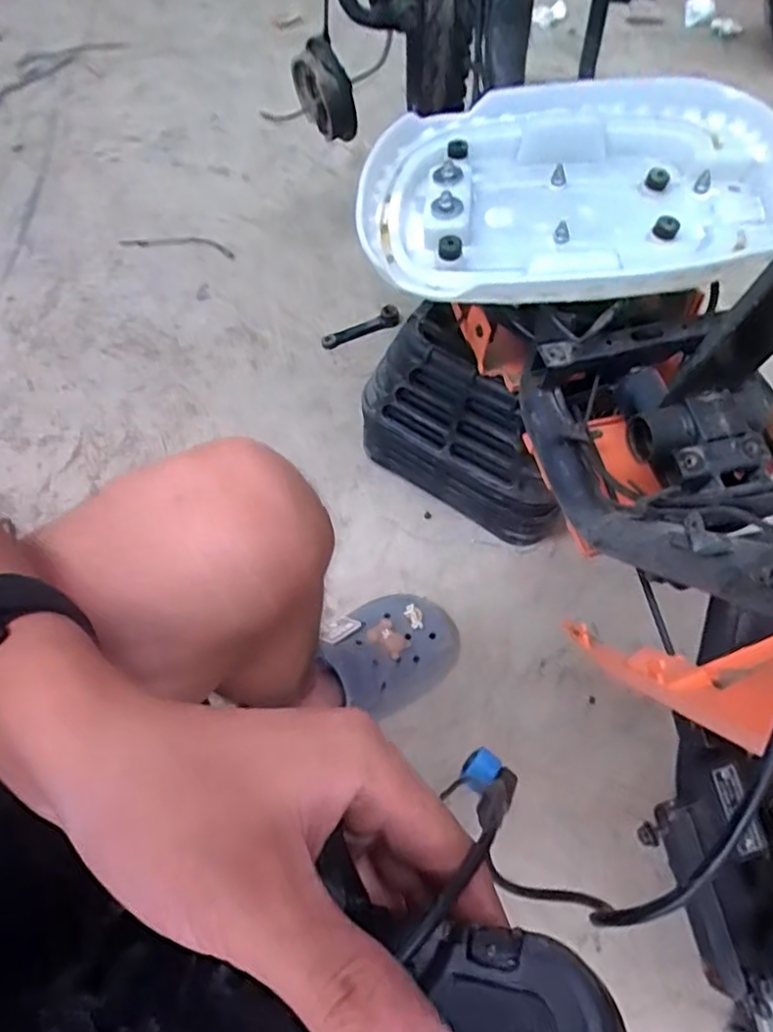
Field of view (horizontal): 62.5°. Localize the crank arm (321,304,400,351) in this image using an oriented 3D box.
[{"bbox_3d":[-0.037,-0.272,0.919,0.117,0.028,0.021,-19,62,-11],"label":"crank arm"}]

